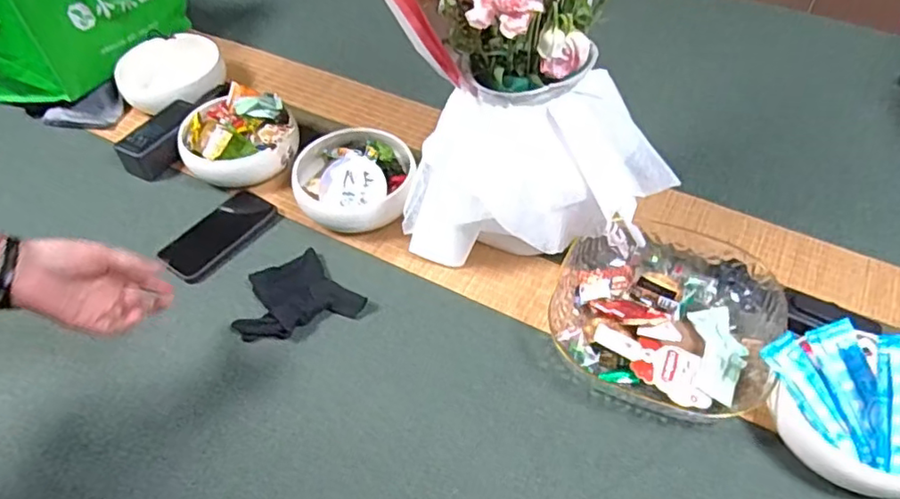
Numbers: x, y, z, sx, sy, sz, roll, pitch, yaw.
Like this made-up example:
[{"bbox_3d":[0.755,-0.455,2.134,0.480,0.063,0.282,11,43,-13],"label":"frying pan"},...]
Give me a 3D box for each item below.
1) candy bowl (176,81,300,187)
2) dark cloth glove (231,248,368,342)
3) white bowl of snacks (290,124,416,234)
[{"bbox_3d":[-0.298,-0.158,0.870,0.160,0.083,0.148,0,49,1],"label":"candy bowl"},{"bbox_3d":[-0.187,0.056,0.722,0.135,0.019,0.114,-28,54,-21],"label":"dark cloth glove"},{"bbox_3d":[-0.126,-0.094,0.823,0.151,0.067,0.158,0,49,1],"label":"white bowl of snacks"}]

